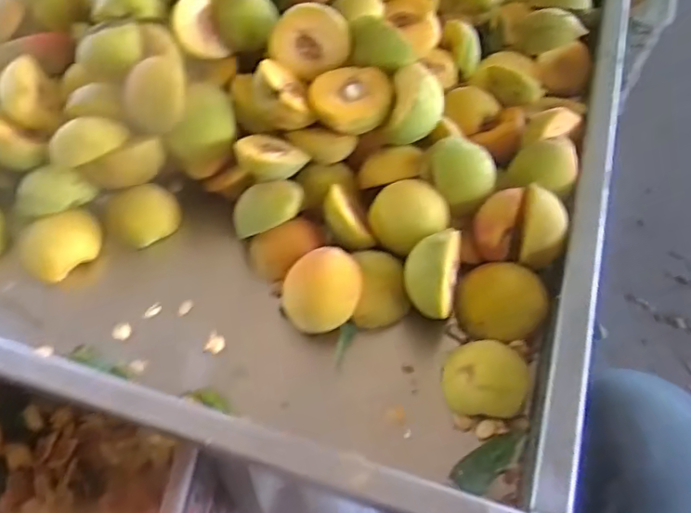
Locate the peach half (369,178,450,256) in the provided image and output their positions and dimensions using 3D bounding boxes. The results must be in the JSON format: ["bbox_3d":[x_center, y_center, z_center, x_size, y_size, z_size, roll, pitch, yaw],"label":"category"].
[{"bbox_3d":[0.050,-0.030,0.481,0.058,0.023,0.060,-13,66,27],"label":"peach half"}]

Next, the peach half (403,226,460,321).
[{"bbox_3d":[0.063,0.013,0.445,0.037,0.049,0.058,7,54,5],"label":"peach half"}]

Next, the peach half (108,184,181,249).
[{"bbox_3d":[-0.171,-0.036,0.516,0.056,0.025,0.046,-28,63,-14],"label":"peach half"}]

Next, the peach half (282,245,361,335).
[{"bbox_3d":[-0.018,0.026,0.451,0.056,0.042,0.051,0,54,0],"label":"peach half"}]

